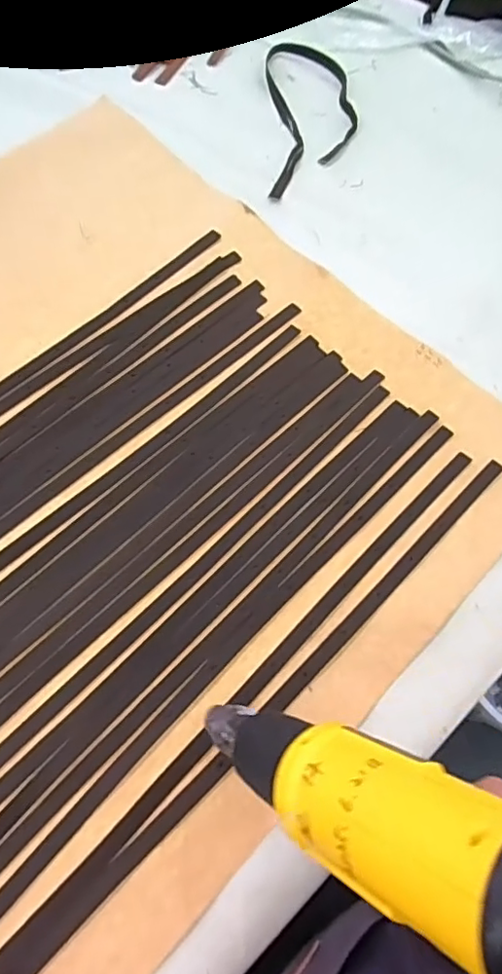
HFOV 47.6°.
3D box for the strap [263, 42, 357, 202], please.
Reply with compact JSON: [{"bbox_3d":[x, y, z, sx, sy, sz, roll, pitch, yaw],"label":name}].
[{"bbox_3d":[0.086,-0.520,0.798,0.123,0.011,0.309,1,67,-2],"label":"strap"}]

